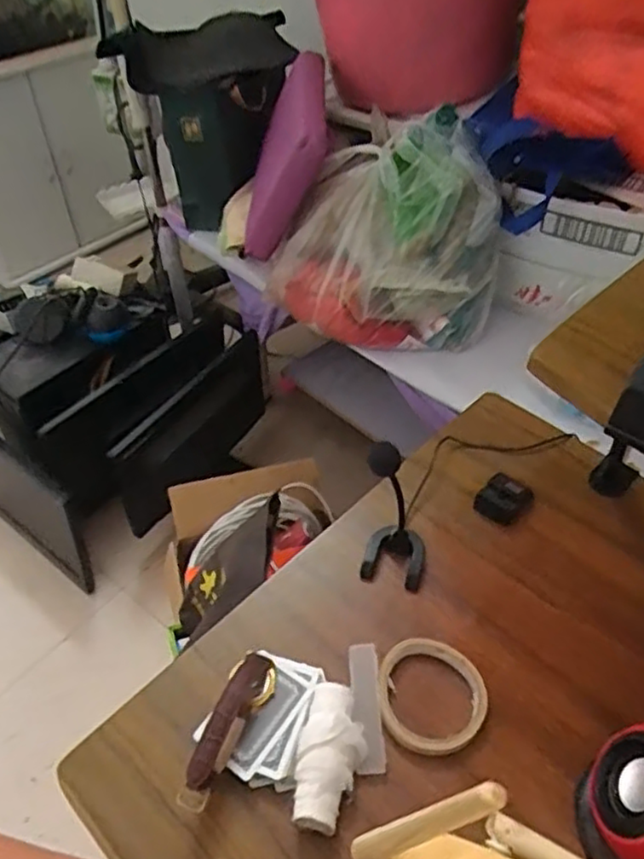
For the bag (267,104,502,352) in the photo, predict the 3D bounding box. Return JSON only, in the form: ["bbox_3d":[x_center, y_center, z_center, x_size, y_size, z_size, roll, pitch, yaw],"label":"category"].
[{"bbox_3d":[0.093,-0.317,1.096,0.371,0.293,0.209,-4,46,-1],"label":"bag"}]

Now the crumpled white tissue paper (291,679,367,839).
[{"bbox_3d":[0.006,0.248,0.516,0.052,0.037,0.104,8,47,10],"label":"crumpled white tissue paper"}]

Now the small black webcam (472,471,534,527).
[{"bbox_3d":[0.188,0.073,0.695,0.048,0.018,0.049,27,53,25],"label":"small black webcam"}]

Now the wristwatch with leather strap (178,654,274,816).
[{"bbox_3d":[-0.070,0.230,0.521,0.030,0.048,0.121,15,49,16],"label":"wristwatch with leather strap"}]

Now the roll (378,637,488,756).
[{"bbox_3d":[0.092,0.219,0.558,0.088,0.018,0.090,-1,46,1],"label":"roll"}]

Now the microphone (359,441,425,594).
[{"bbox_3d":[0.069,0.067,0.599,0.056,0.167,0.063,10,48,12],"label":"microphone"}]

